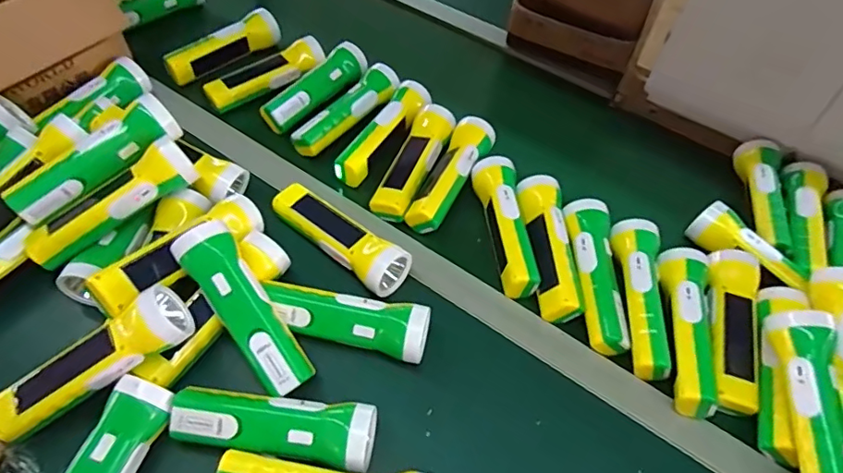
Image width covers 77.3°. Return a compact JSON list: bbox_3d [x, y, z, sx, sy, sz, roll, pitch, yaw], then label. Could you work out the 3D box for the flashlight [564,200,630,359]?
[{"bbox_3d":[0.180,0.038,0.559,0.050,0.041,0.174,4,52,-1],"label":"flashlight"}]

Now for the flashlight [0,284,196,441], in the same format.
[{"bbox_3d":[-0.280,0.108,0.445,0.170,0.047,0.054,-34,60,-8],"label":"flashlight"}]

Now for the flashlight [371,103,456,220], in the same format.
[{"bbox_3d":[-0.010,-0.089,0.653,0.049,0.055,0.173,21,54,12],"label":"flashlight"}]

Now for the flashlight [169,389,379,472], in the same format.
[{"bbox_3d":[-0.123,0.157,0.440,0.164,0.050,0.048,10,52,3],"label":"flashlight"}]

